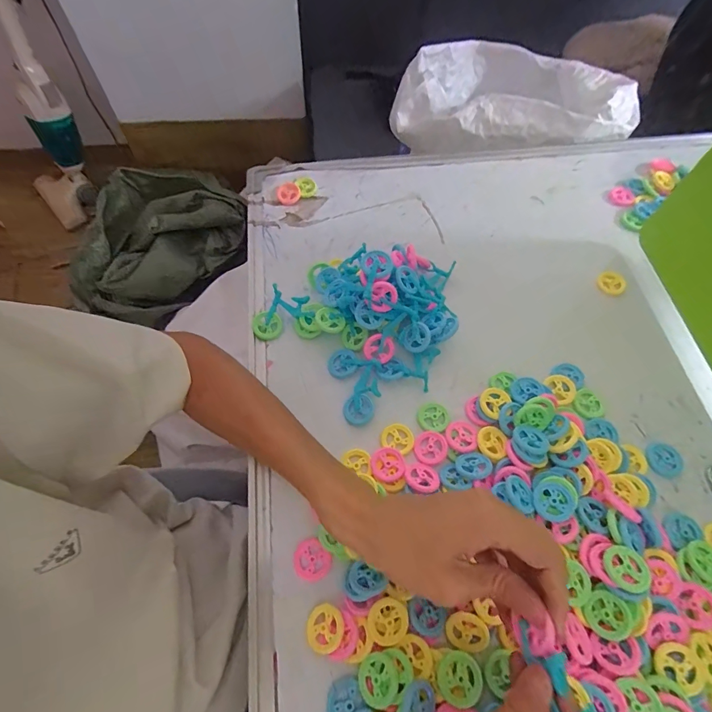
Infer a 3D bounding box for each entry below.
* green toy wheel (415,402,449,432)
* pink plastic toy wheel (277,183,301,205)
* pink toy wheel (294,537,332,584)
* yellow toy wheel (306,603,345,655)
[{"bbox_3d":[0.072,0.057,0.369,0.029,0.005,0.027,0,61,-1],"label":"green toy wheel"},{"bbox_3d":[-0.085,-0.207,0.504,0.028,0.008,0.032,-10,62,-6],"label":"pink plastic toy wheel"},{"bbox_3d":[-0.035,0.161,0.312,0.029,0.008,0.030,0,61,-1],"label":"pink toy wheel"},{"bbox_3d":[-0.022,0.196,0.286,0.027,0.005,0.028,0,61,-1],"label":"yellow toy wheel"}]

